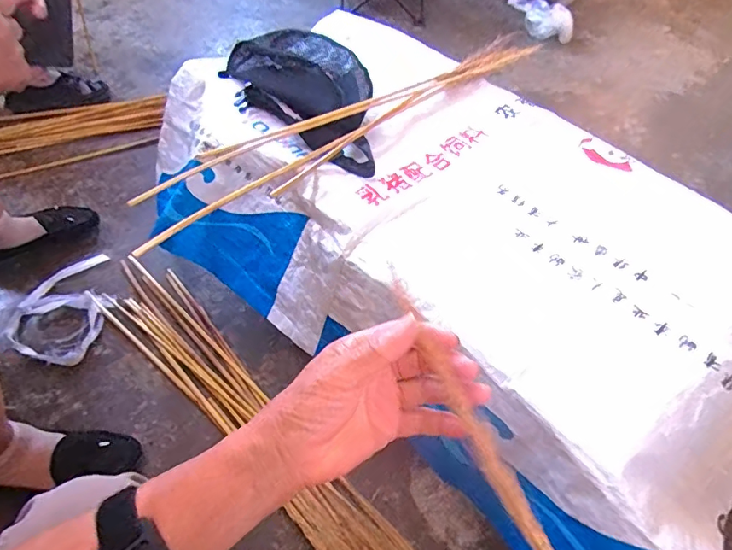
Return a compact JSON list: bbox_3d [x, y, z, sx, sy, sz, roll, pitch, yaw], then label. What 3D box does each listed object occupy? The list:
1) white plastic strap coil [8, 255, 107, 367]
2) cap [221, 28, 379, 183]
[{"bbox_3d":[-0.573,0.052,0.935,0.167,0.020,0.244,11,55,5],"label":"white plastic strap coil"},{"bbox_3d":[-0.087,-0.291,0.775,0.181,0.056,0.355,-34,62,-23],"label":"cap"}]

